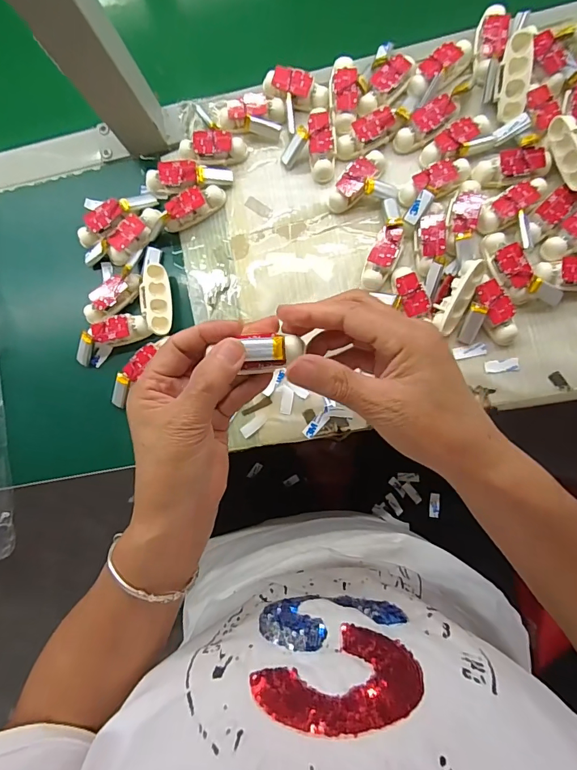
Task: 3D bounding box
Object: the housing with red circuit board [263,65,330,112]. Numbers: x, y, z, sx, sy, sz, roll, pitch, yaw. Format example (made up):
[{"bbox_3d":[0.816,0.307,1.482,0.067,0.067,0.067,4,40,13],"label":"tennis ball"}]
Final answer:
[{"bbox_3d":[0.007,-0.270,0.380,0.060,0.015,0.026,15,87,8],"label":"housing with red circuit board"}]

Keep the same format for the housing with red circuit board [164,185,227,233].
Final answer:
[{"bbox_3d":[-0.090,-0.168,0.391,0.063,0.023,0.024,-29,83,3],"label":"housing with red circuit board"}]

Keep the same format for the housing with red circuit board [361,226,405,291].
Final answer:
[{"bbox_3d":[0.083,-0.112,0.368,0.024,0.015,0.056,25,104,7],"label":"housing with red circuit board"}]

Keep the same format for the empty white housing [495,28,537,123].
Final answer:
[{"bbox_3d":[0.193,-0.266,0.356,0.027,0.018,0.071,6,107,6],"label":"empty white housing"}]

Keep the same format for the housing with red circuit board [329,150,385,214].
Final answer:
[{"bbox_3d":[0.062,-0.183,0.373,0.022,0.021,0.062,43,91,8],"label":"housing with red circuit board"}]

